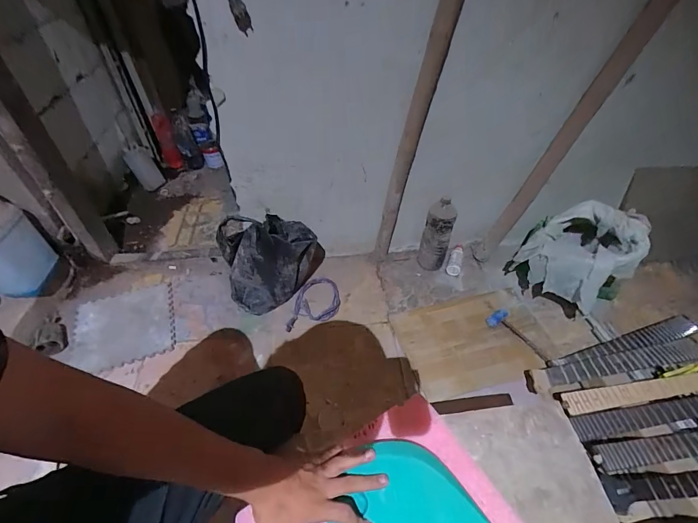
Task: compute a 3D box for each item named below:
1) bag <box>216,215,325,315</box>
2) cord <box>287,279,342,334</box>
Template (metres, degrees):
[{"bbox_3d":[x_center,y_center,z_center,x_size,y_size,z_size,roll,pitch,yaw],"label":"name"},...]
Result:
[{"bbox_3d":[-0.250,-0.002,1.169,0.303,0.334,0.114,-22,50,-20],"label":"bag"},{"bbox_3d":[-0.113,0.149,1.246,0.155,0.020,0.237,8,47,8],"label":"cord"}]

